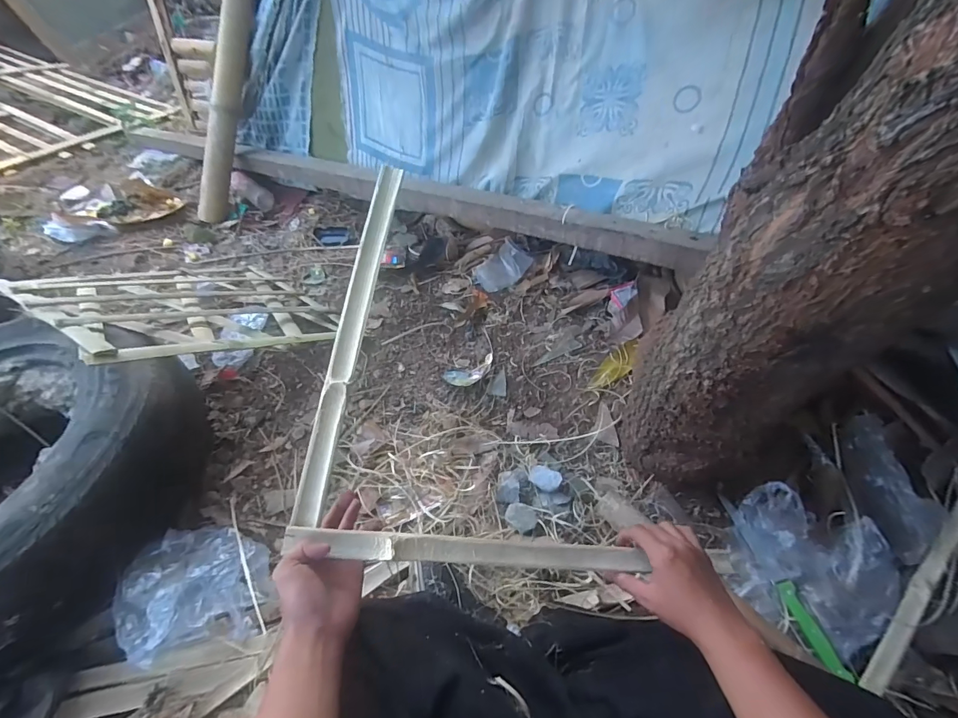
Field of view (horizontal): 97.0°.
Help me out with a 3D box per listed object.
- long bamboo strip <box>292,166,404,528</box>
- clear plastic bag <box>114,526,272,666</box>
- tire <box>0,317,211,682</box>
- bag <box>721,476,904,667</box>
[{"bbox_3d":[-0.154,-0.051,0.522,0.029,0.010,0.475,13,69,-14],"label":"long bamboo strip"},{"bbox_3d":[-0.396,0.311,0.597,0.177,0.071,0.175,-22,49,-15],"label":"clear plastic bag"},{"bbox_3d":[-0.721,0.161,0.667,0.486,0.183,0.568,-28,51,-20],"label":"tire"},{"bbox_3d":[0.448,0.274,0.576,0.189,0.071,0.175,19,52,21],"label":"bag"}]

